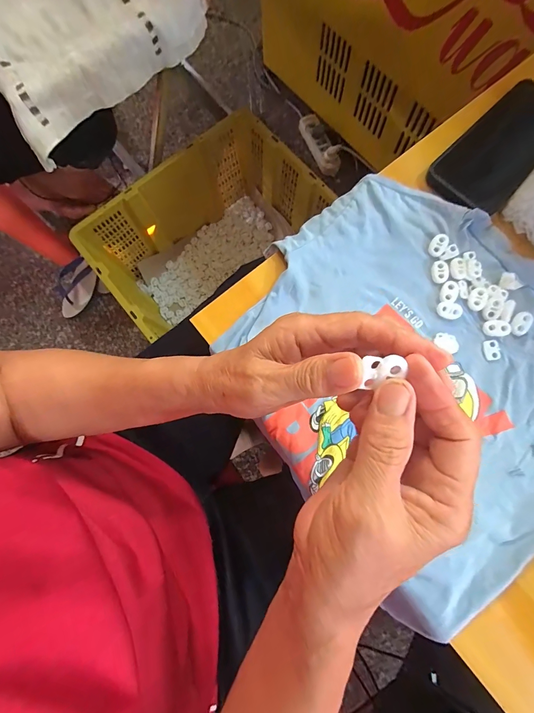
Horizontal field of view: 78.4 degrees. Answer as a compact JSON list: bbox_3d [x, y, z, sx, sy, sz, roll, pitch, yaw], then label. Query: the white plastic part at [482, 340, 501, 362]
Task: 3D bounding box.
[{"bbox_3d":[0.210,-0.006,0.304,0.014,0.004,0.019,-6,80,0],"label":"white plastic part"}]

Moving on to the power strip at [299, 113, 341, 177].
[{"bbox_3d":[0.157,-0.618,0.961,0.058,0.050,0.203,-23,80,-3],"label":"power strip"}]

